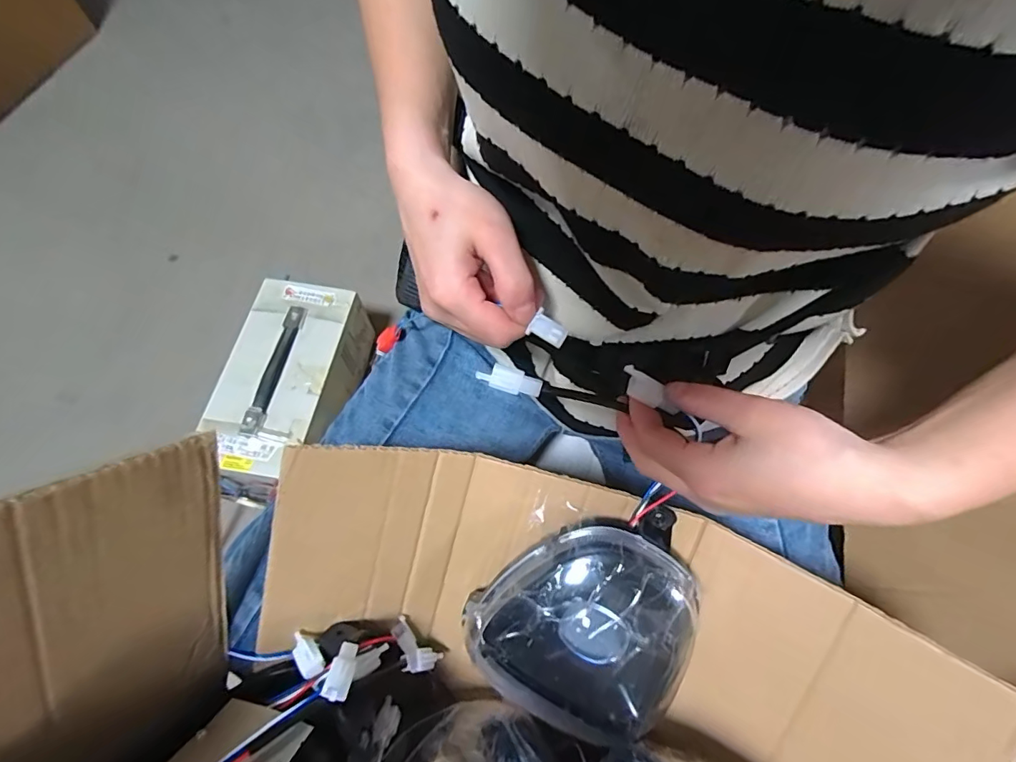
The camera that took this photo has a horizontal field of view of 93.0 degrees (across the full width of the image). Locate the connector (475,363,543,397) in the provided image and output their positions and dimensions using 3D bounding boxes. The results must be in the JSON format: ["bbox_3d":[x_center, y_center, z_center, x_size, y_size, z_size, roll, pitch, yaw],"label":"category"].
[{"bbox_3d":[0.001,-0.001,0.280,0.037,0.009,0.013,14,64,5],"label":"connector"}]

